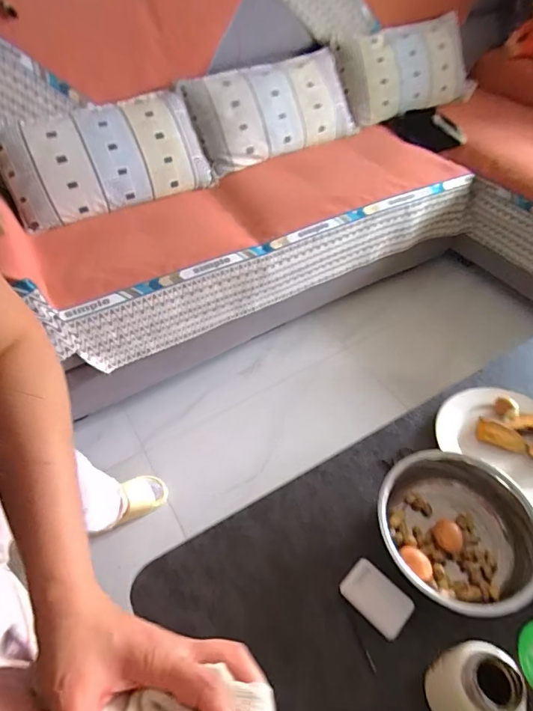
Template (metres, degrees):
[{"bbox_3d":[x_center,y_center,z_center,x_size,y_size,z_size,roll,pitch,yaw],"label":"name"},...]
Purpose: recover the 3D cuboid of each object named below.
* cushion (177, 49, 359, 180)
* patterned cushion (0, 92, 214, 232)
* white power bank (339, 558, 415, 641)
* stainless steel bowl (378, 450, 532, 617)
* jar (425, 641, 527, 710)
[{"bbox_3d":[0.031,-0.867,1.587,0.639,0.263,0.214,-29,55,-21],"label":"cushion"},{"bbox_3d":[-0.484,-0.607,1.355,0.609,0.310,0.101,-22,16,-15],"label":"patterned cushion"},{"bbox_3d":[0.164,0.362,0.665,0.063,0.016,0.099,-37,58,-26],"label":"white power bank"},{"bbox_3d":[0.291,0.272,0.692,0.230,0.094,0.224,-1,50,1],"label":"stainless steel bowl"},{"bbox_3d":[0.245,0.399,0.533,0.075,0.140,0.089,-5,50,-2],"label":"jar"}]

